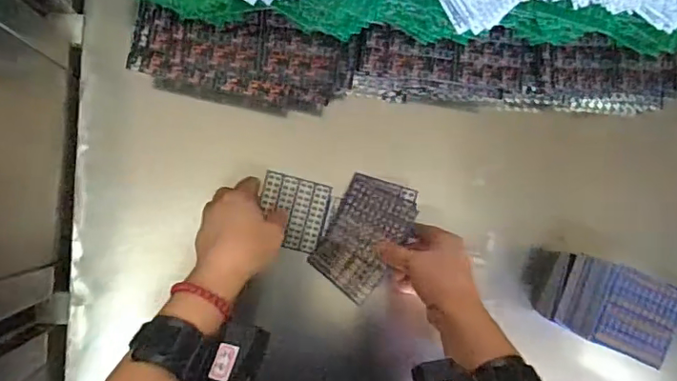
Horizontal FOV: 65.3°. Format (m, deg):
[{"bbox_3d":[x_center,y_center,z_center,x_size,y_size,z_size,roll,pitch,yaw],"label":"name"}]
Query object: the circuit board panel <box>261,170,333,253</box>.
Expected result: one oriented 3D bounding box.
[{"bbox_3d":[-0.048,0.023,0.559,0.069,0.005,0.074,14,87,-8],"label":"circuit board panel"}]

